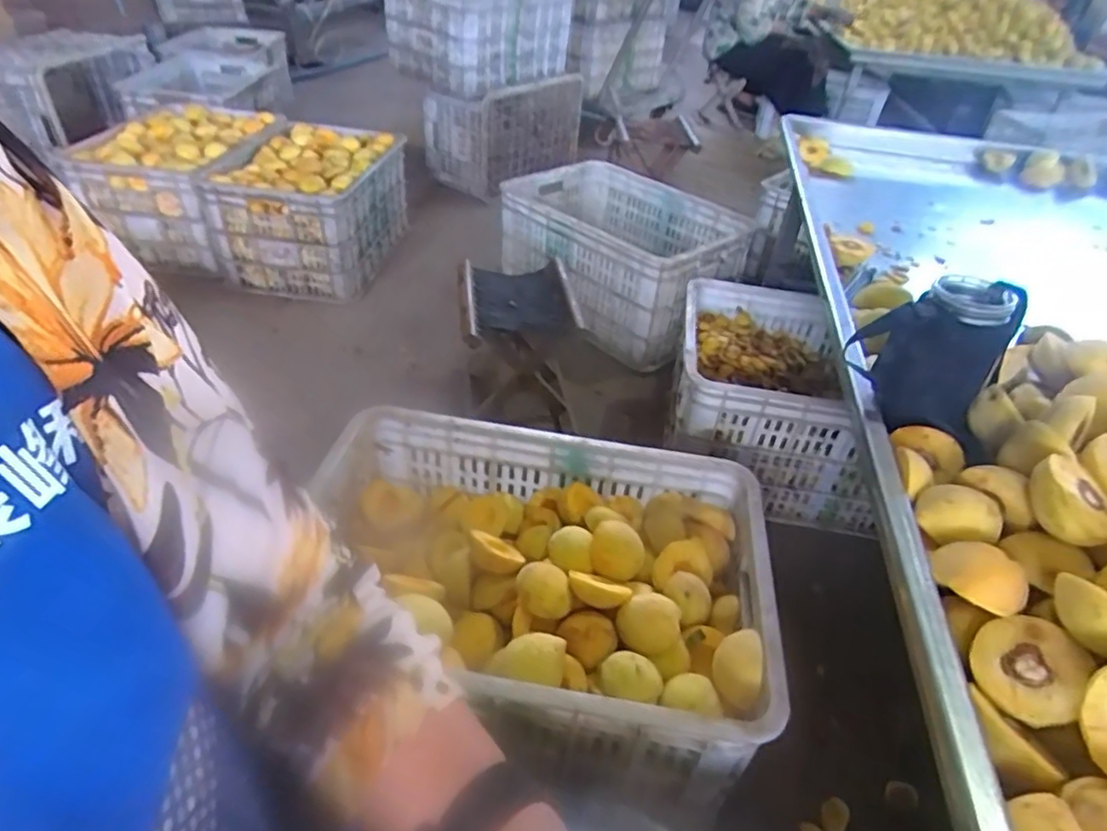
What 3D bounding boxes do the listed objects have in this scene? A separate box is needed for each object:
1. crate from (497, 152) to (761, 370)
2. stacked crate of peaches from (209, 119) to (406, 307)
[{"bbox_3d":[0.155,-0.399,1.516,0.525,0.224,0.355,32,47,29],"label":"crate"},{"bbox_3d":[-0.586,-0.516,1.615,0.306,0.289,0.460,9,40,4],"label":"stacked crate of peaches"}]

